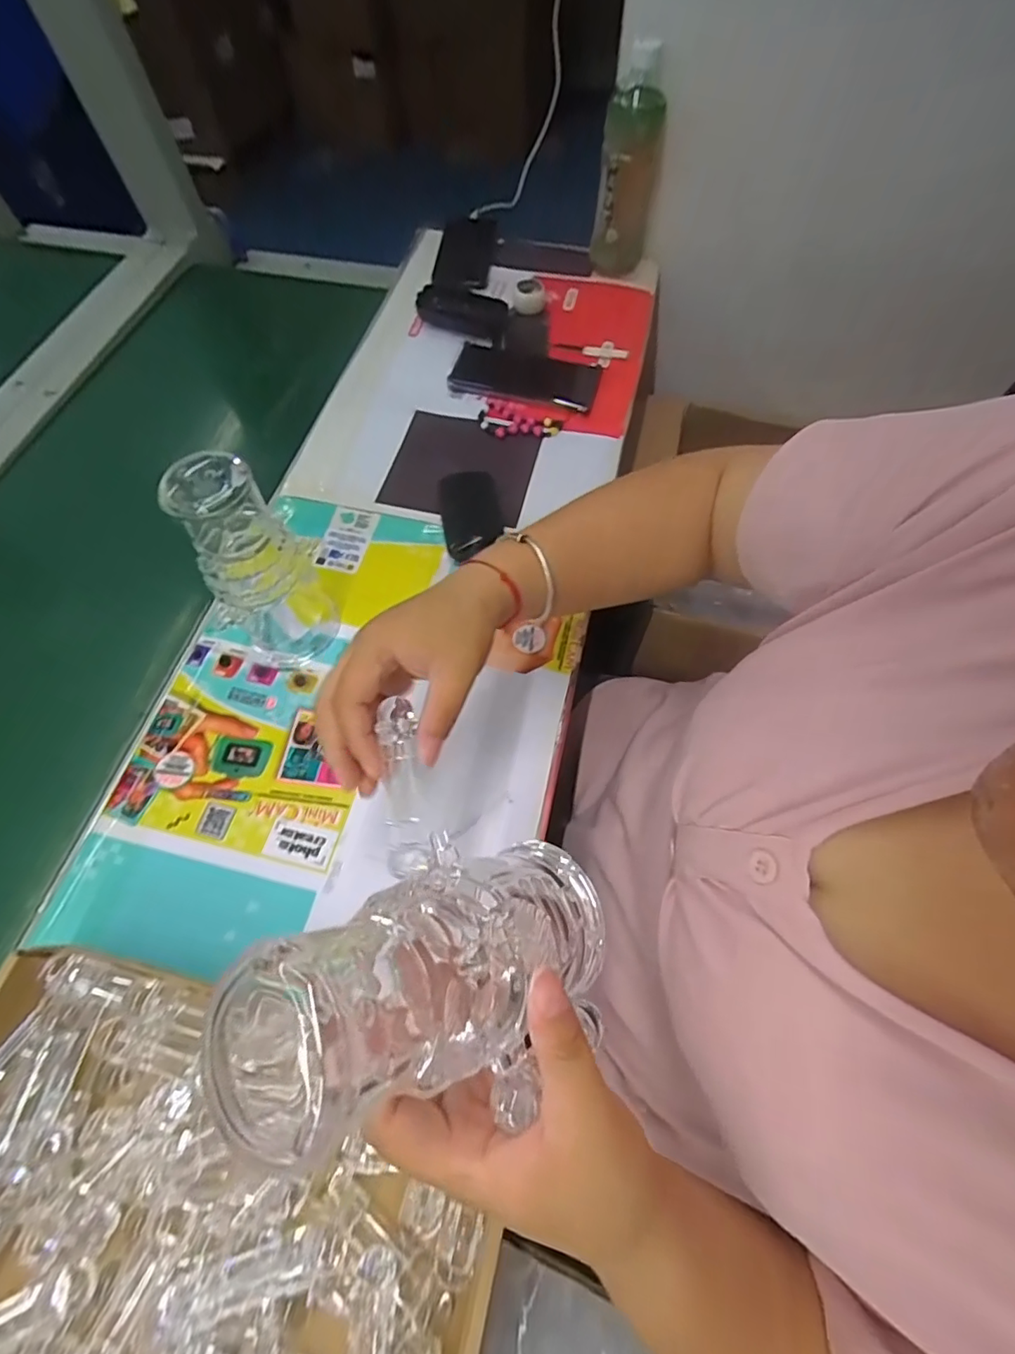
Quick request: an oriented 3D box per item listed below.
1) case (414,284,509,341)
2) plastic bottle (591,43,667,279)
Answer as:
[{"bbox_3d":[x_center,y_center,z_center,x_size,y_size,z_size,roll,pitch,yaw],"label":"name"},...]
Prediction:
[{"bbox_3d":[-0.052,-0.447,0.665,0.113,0.028,0.057,22,65,10],"label":"case"},{"bbox_3d":[0.141,-0.590,0.638,0.068,0.203,0.058,9,64,4],"label":"plastic bottle"}]

